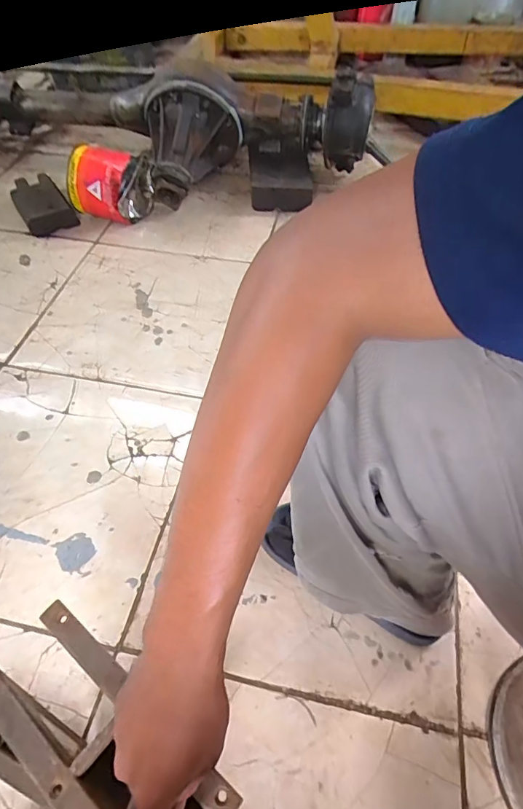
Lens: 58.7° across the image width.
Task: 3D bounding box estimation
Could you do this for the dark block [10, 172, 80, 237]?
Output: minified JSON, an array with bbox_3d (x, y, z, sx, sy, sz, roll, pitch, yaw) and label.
[{"bbox_3d":[-0.532,-0.490,1.121,0.113,0.067,0.189,-29,58,-21],"label":"dark block"}]

